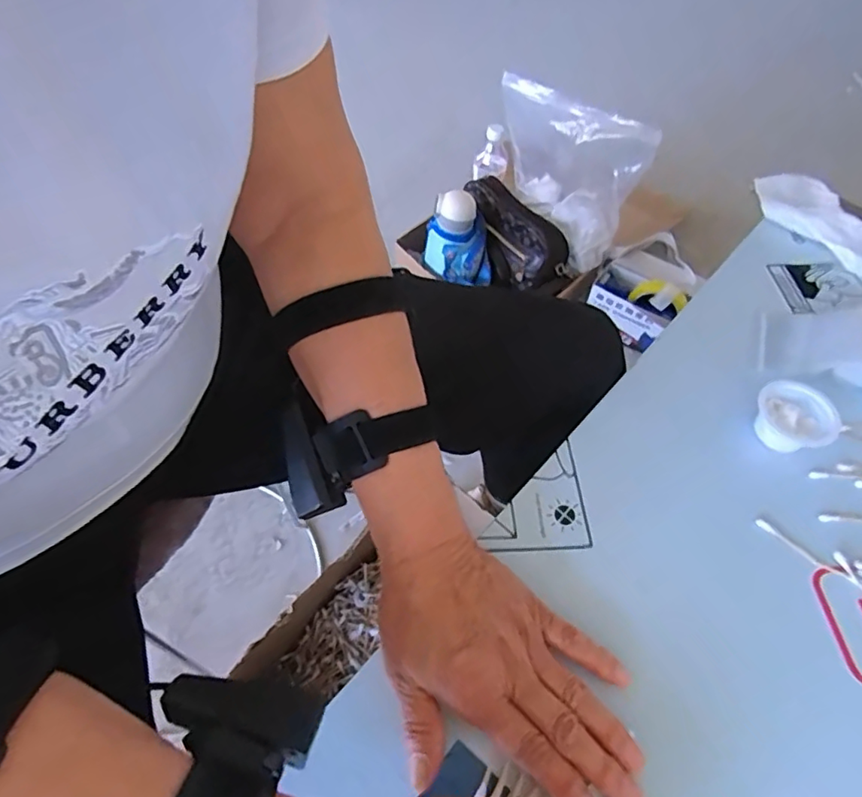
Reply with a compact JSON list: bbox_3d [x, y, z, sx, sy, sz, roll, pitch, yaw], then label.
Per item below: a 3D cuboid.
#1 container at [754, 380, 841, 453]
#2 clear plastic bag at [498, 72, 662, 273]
[{"bbox_3d":[0.264,0.014,0.411,0.046,0.023,0.052,-20,59,-12],"label":"container"},{"bbox_3d":[0.242,-0.420,1.019,0.120,0.248,0.300,-27,60,-20],"label":"clear plastic bag"}]

